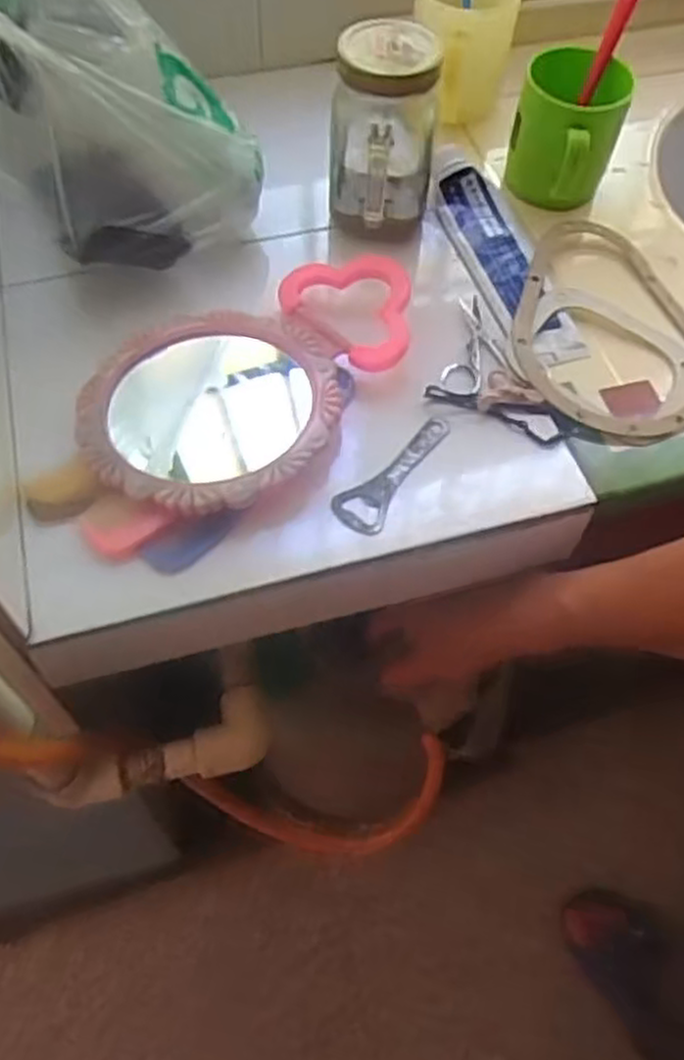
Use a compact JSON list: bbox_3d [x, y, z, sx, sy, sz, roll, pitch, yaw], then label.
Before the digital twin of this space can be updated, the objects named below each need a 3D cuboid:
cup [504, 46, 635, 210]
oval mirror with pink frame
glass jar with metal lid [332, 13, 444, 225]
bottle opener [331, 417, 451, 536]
[{"bbox_3d":[0.180,-0.318,0.623,0.082,0.092,0.096,15,59,7],"label":"cup"},{"bbox_3d":[-0.086,-0.082,0.514,0.163,0.019,0.166,18,59,9],"label":"oval mirror with pink frame"},{"bbox_3d":[0.029,-0.289,0.566,0.074,0.124,0.070,1,58,-1],"label":"glass jar with metal lid"},{"bbox_3d":[0.033,-0.039,0.505,0.033,0.009,0.103,30,62,16],"label":"bottle opener"}]

